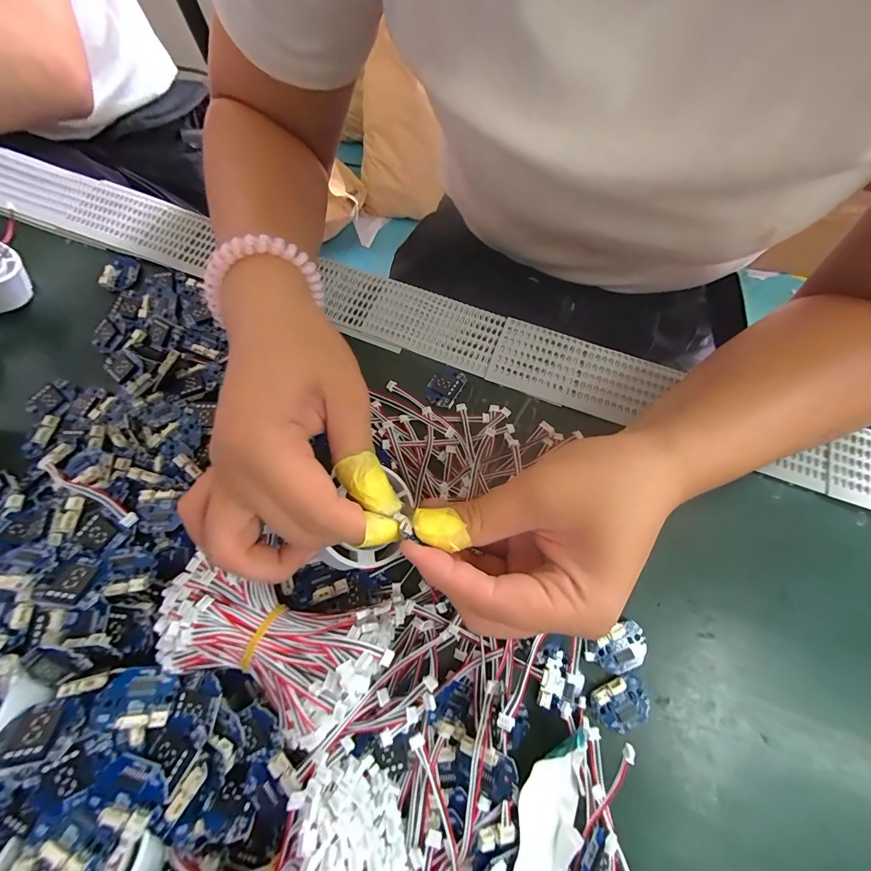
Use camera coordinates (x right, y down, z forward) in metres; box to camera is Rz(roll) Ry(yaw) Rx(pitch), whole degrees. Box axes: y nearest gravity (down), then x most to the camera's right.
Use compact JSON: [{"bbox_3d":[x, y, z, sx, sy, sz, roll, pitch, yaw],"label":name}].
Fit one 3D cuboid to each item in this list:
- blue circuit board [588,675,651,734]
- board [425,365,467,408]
[{"bbox_3d":[0.094,0.137,0.188,0.029,0.004,0.022,-23,75,-7],"label":"blue circuit board"},{"bbox_3d":[0.006,-0.033,0.248,0.022,0.006,0.028,30,75,8],"label":"board"}]

